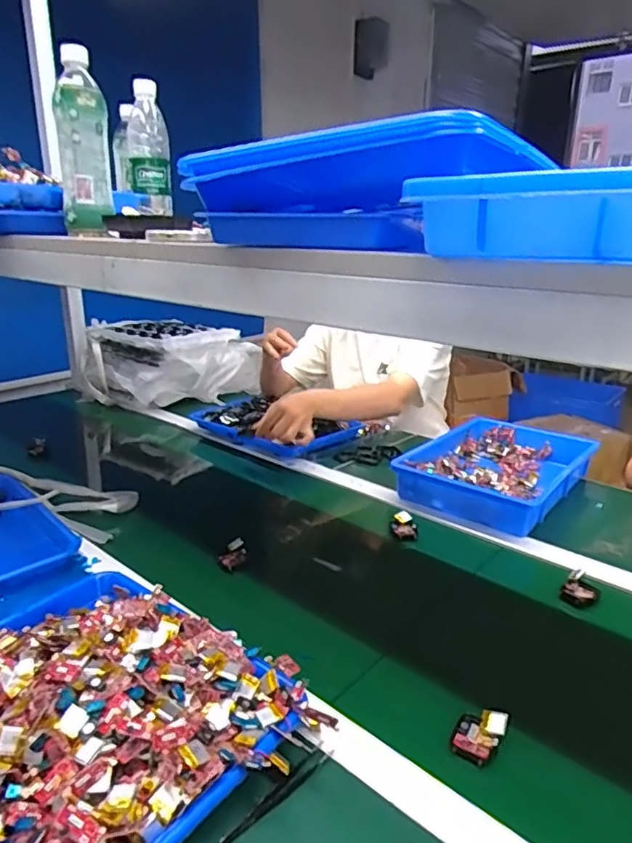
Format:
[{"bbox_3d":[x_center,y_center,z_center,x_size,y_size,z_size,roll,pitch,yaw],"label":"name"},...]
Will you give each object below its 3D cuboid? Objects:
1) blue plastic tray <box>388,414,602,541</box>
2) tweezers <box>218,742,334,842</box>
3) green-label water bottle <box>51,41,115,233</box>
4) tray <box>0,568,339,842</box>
[{"bbox_3d":[0.325,0.081,1.030,0.245,0.053,0.352,16,25,38],"label":"blue plastic tray"},{"bbox_3d":[-0.029,0.298,0.463,0.014,0.014,0.117,17,25,39],"label":"tweezers"},{"bbox_3d":[-0.301,-0.361,0.741,0.061,0.213,0.060,-6,20,-17],"label":"green-label water bottle"},{"bbox_3d":[-0.201,0.235,0.516,0.337,0.056,0.252,14,24,34],"label":"tray"}]

